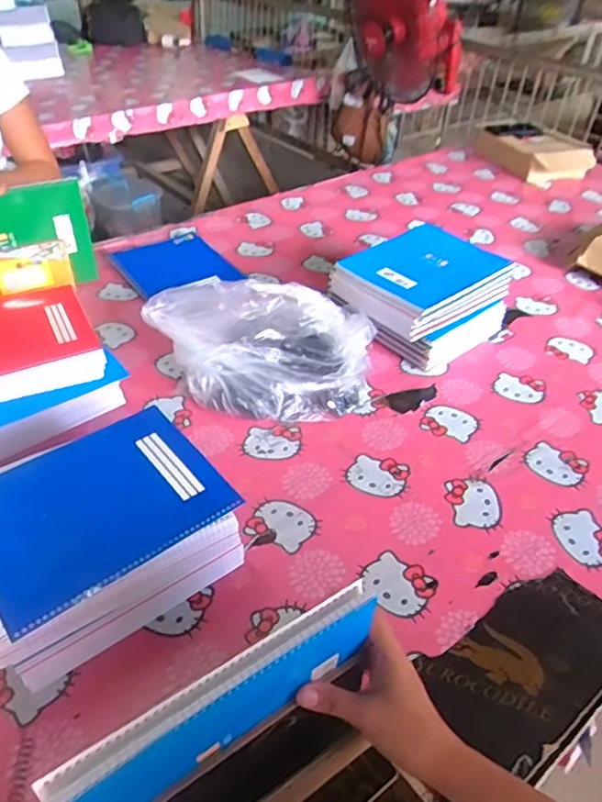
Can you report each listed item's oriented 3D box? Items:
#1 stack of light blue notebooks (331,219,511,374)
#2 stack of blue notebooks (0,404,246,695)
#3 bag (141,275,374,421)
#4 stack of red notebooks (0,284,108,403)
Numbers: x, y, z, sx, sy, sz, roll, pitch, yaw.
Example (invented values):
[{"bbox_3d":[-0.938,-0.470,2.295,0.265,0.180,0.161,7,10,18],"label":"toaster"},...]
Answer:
[{"bbox_3d":[0.224,-0.192,1.053,0.276,0.125,0.233,-27,49,-29],"label":"stack of light blue notebooks"},{"bbox_3d":[-0.221,0.149,0.650,0.257,0.114,0.213,-25,48,-27],"label":"stack of blue notebooks"},{"bbox_3d":[-0.054,-0.079,0.878,0.317,0.165,0.162,-5,42,-8],"label":"bag"},{"bbox_3d":[-0.442,-0.086,0.866,0.249,0.048,0.238,-19,45,-22],"label":"stack of red notebooks"}]

